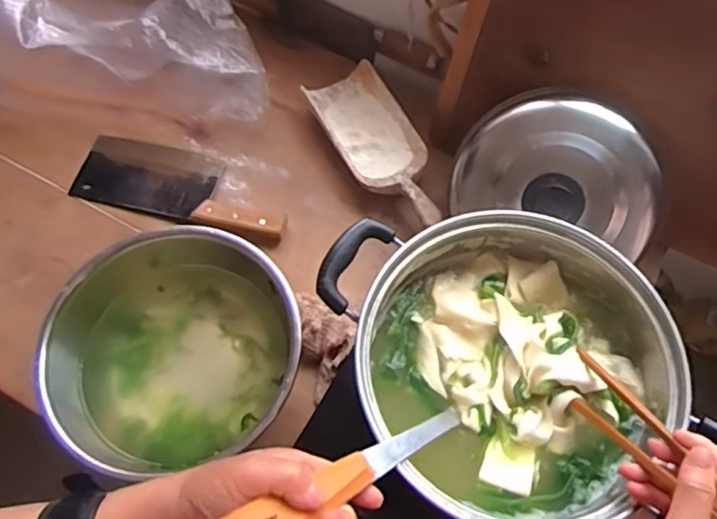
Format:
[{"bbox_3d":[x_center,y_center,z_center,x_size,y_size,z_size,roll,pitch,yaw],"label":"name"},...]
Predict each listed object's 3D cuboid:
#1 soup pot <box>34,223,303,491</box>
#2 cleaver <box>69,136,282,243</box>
[{"bbox_3d":[-0.194,0.080,0.610,0.238,0.100,0.229,0,65,-1],"label":"soup pot"},{"bbox_3d":[-0.229,-0.098,0.746,0.290,0.021,0.104,15,66,6],"label":"cleaver"}]

